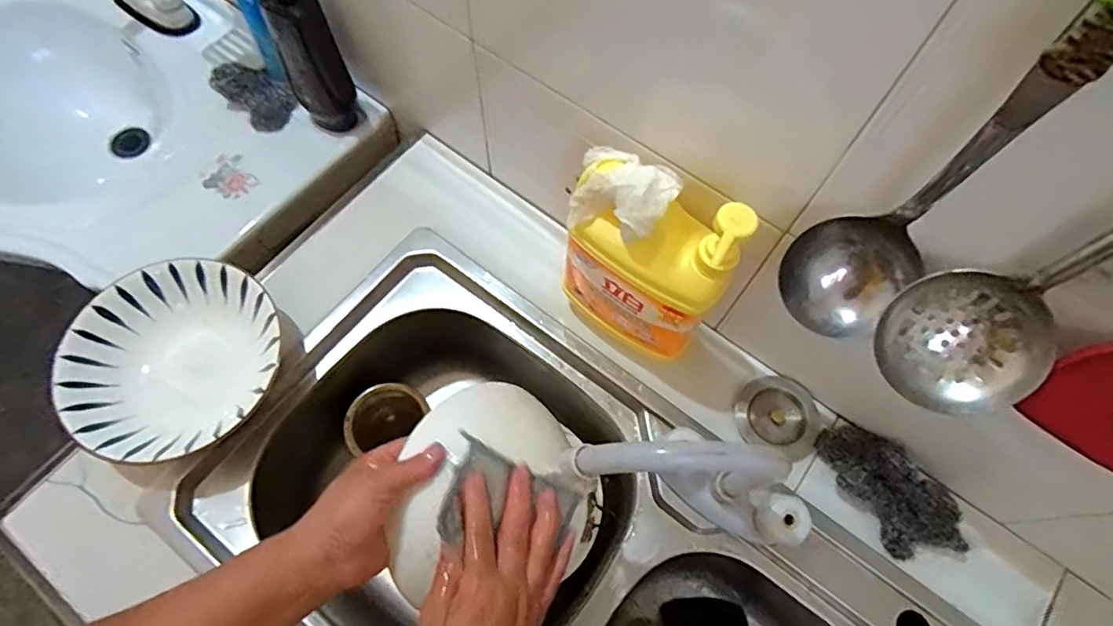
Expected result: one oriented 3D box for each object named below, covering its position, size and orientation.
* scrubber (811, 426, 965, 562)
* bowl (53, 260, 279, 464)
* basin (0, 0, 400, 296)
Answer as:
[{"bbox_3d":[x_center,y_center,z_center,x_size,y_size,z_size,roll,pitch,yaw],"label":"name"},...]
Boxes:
[{"bbox_3d":[0.325,0.169,0.566,0.078,0.029,0.142,-32,71,-14],"label":"scrubber"},{"bbox_3d":[-0.375,0.048,0.585,0.199,0.046,0.204,1,67,-1],"label":"bowl"},{"bbox_3d":[-0.672,-0.284,0.839,0.771,0.169,0.445,36,71,13],"label":"basin"}]

